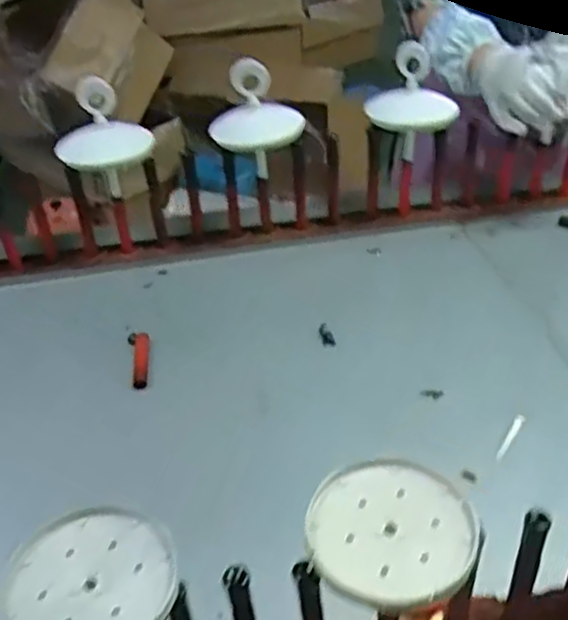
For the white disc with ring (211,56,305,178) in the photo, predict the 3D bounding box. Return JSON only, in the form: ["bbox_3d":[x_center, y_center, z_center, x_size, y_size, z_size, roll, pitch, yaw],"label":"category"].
[{"bbox_3d":[-0.036,-0.250,0.976,0.120,0.151,0.033,-2,35,1],"label":"white disc with ring"}]

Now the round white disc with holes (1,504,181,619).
[{"bbox_3d":[-0.124,0.175,0.477,0.107,0.014,0.109,-2,35,1],"label":"round white disc with holes"}]

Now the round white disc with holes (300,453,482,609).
[{"bbox_3d":[0.073,0.147,0.499,0.110,0.015,0.105,14,38,21],"label":"round white disc with holes"}]

